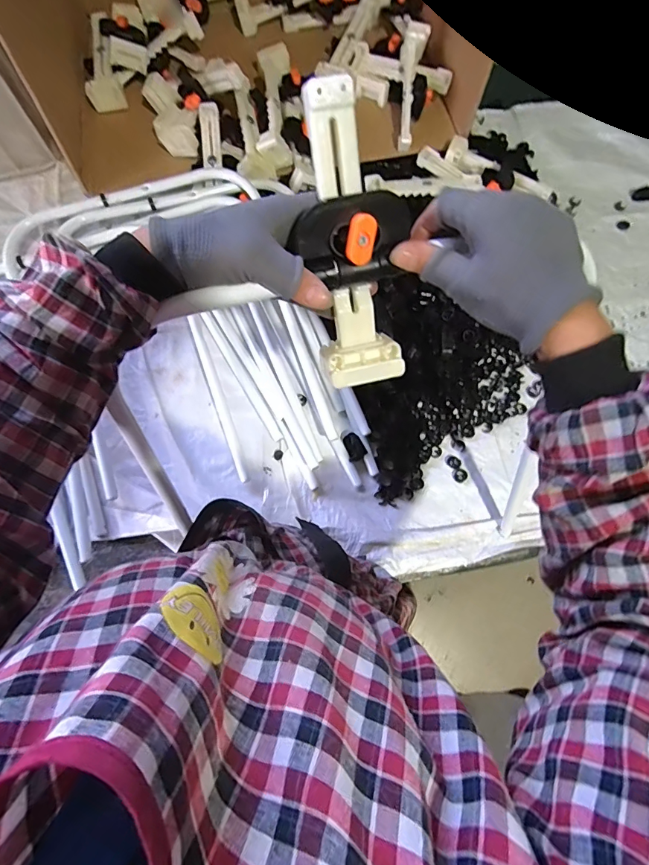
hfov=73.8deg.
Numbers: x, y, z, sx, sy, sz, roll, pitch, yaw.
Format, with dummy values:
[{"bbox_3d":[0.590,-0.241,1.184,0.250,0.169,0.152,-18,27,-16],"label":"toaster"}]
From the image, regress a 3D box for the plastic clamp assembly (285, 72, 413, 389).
[{"bbox_3d":[0.022,-0.128,0.303,0.070,0.042,0.195,-12,117,-5],"label":"plastic clamp assembly"}]

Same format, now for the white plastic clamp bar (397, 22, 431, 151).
[{"bbox_3d":[0.156,-0.628,0.793,0.044,0.047,0.224,6,94,0],"label":"white plastic clamp bar"}]

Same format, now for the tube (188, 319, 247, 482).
[{"bbox_3d":[-0.161,-0.049,0.655,0.015,0.061,0.256,-18,74,-7],"label":"tube"}]

